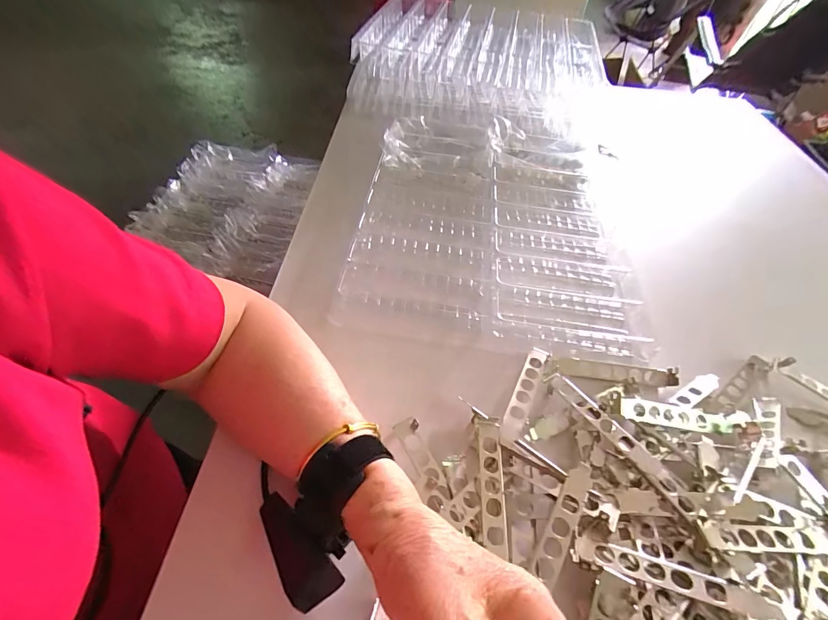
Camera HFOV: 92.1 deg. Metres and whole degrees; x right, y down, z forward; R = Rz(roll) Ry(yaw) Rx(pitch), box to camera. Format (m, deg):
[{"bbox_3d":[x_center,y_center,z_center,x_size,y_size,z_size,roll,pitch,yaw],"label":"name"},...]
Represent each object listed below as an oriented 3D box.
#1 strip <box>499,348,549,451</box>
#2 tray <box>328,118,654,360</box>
[{"bbox_3d":[0.101,0.079,0.371,0.017,0.016,0.112,24,52,14],"label":"strip"},{"bbox_3d":[0.105,-0.136,0.552,0.349,0.049,0.435,7,57,0],"label":"tray"}]

